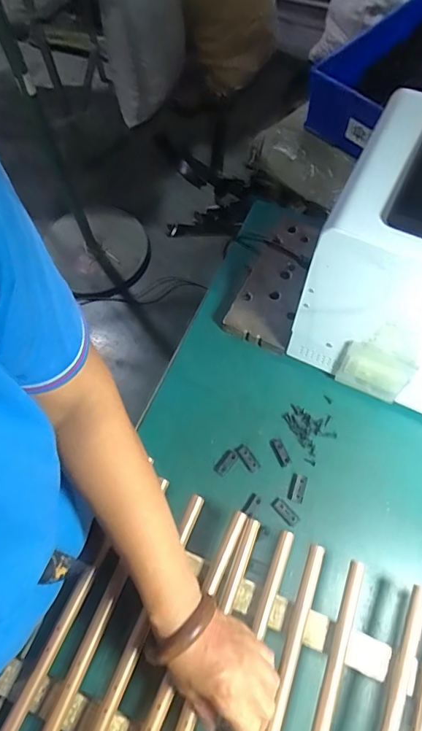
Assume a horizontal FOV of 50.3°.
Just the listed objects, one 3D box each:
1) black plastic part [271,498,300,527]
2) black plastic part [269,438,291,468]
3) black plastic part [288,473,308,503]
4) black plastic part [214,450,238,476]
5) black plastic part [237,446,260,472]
[{"bbox_3d":[0.094,0.184,0.565,0.016,0.004,0.038,-41,71,-15],"label":"black plastic part"},{"bbox_3d":[0.093,0.116,0.600,0.018,0.004,0.040,-21,67,-7],"label":"black plastic part"},{"bbox_3d":[0.111,0.157,0.577,0.020,0.004,0.036,17,68,9],"label":"black plastic part"},{"bbox_3d":[0.020,0.127,0.592,0.017,0.004,0.035,38,72,17],"label":"black plastic part"},{"bbox_3d":[0.050,0.124,0.596,0.016,0.004,0.036,-34,69,-12],"label":"black plastic part"}]

